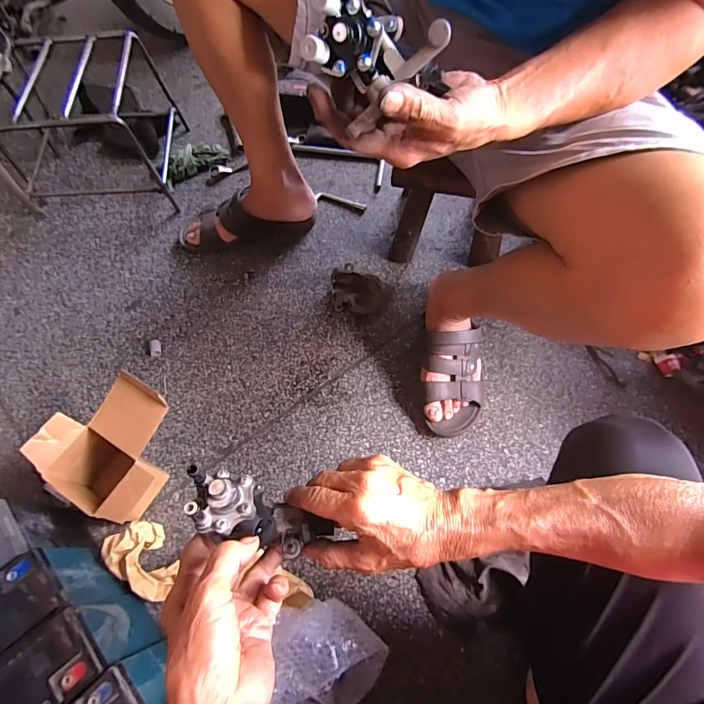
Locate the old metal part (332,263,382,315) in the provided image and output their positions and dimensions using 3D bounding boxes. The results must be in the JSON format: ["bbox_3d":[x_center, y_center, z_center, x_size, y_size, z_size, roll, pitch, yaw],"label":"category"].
[{"bbox_3d":[0.008,-0.110,0.751,0.098,0.062,0.073,9,66,5],"label":"old metal part"}]

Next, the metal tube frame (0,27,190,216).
[{"bbox_3d":[-0.551,-0.483,0.746,0.356,0.391,0.291,-5,65,-1],"label":"metal tube frame"}]

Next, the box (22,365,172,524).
[{"bbox_3d":[-0.327,0.138,0.604,0.151,0.158,0.168,12,66,7],"label":"box"}]

